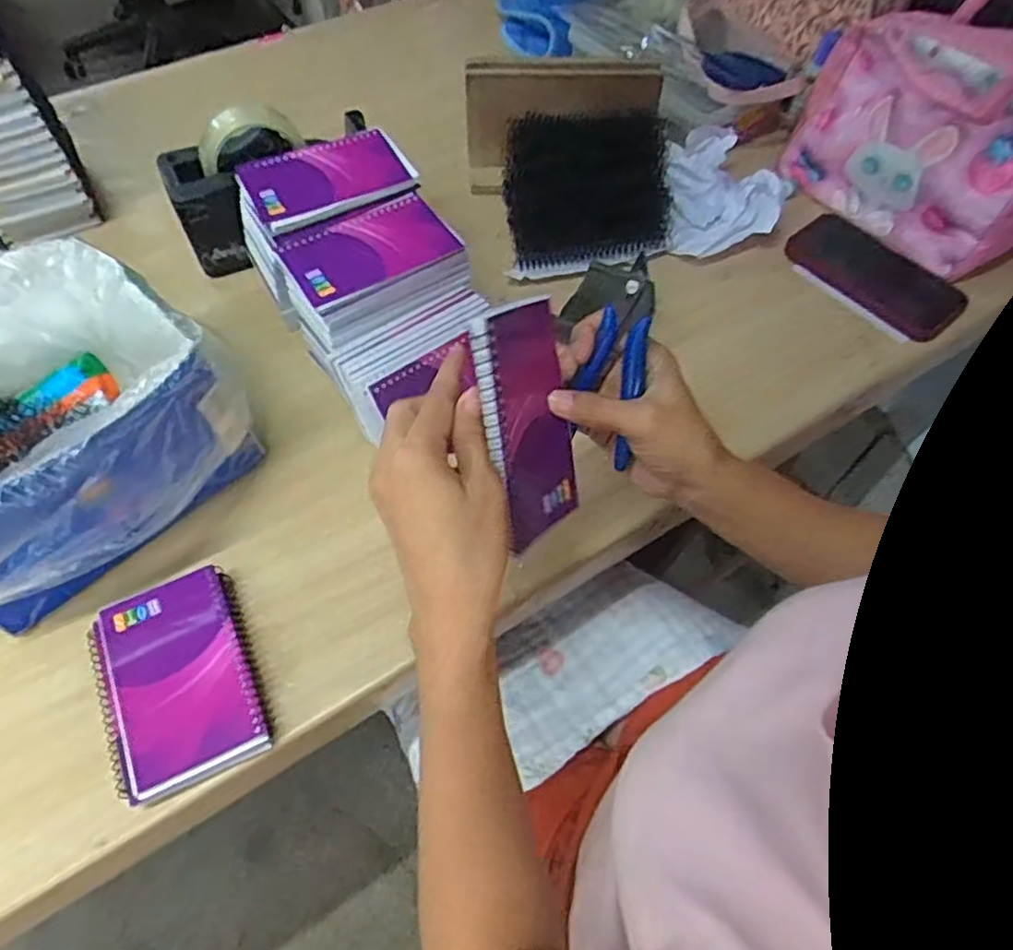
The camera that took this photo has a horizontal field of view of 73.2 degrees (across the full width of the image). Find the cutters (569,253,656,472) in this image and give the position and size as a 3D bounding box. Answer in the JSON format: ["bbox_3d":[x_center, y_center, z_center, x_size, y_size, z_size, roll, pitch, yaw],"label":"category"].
[{"bbox_3d":[0.065,-0.066,0.406,0.041,0.123,0.014,17,24,8],"label":"cutters"}]

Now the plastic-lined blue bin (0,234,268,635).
[{"bbox_3d":[-0.329,-0.027,0.488,0.221,0.153,0.251,31,64,16],"label":"plastic-lined blue bin"}]

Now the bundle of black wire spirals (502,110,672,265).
[{"bbox_3d":[0.086,-0.296,0.699,0.174,0.064,0.145,-7,60,-5],"label":"bundle of black wire spirals"}]

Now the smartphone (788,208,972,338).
[{"bbox_3d":[0.370,-0.204,0.688,0.092,0.008,0.173,-34,66,-19],"label":"smartphone"}]

